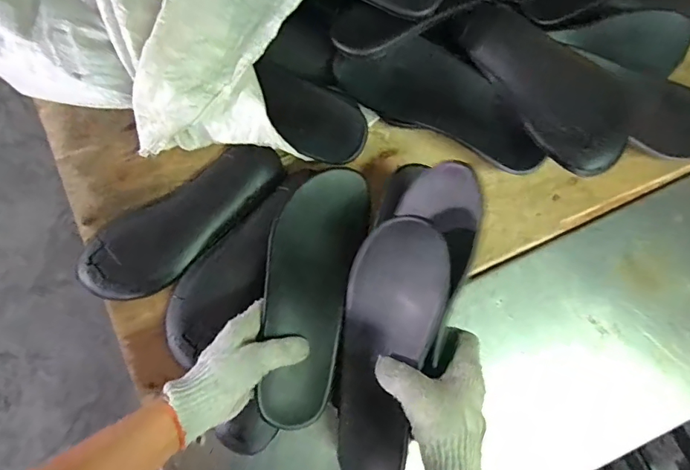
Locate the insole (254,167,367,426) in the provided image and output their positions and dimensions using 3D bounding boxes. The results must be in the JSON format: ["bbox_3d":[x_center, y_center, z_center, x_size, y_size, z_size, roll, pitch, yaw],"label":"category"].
[{"bbox_3d":[-0.038,0.057,0.477,0.094,0.031,0.259,9,81,2],"label":"insole"}]

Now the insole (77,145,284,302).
[{"bbox_3d":[-0.188,-0.014,0.560,0.257,0.017,0.098,-33,80,-7],"label":"insole"}]

